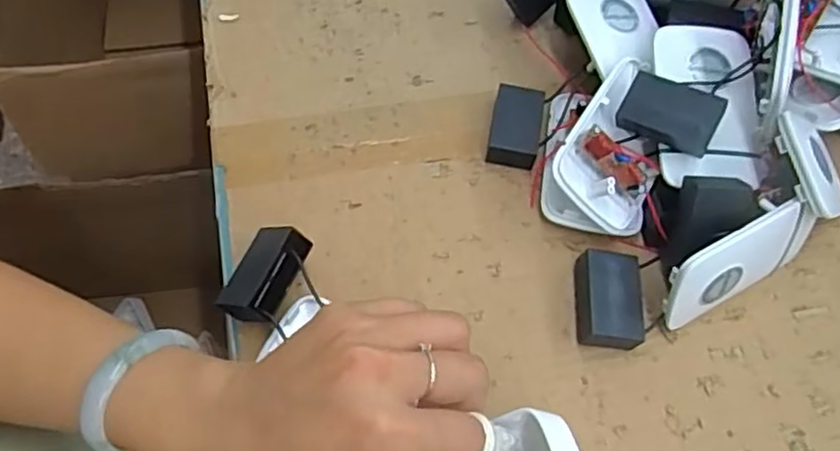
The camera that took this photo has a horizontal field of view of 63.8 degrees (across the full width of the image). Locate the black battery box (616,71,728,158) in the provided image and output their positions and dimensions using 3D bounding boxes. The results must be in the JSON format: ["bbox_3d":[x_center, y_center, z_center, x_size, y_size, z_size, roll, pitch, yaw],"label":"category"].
[{"bbox_3d":[0.133,-0.060,0.358,0.049,0.015,0.031,23,85,16],"label":"black battery box"}]

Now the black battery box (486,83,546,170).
[{"bbox_3d":[0.058,-0.059,0.406,0.029,0.017,0.048,11,62,2],"label":"black battery box"}]

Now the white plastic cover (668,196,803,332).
[{"bbox_3d":[0.160,0.024,0.346,0.075,0.059,0.010,-25,45,-11],"label":"white plastic cover"}]

